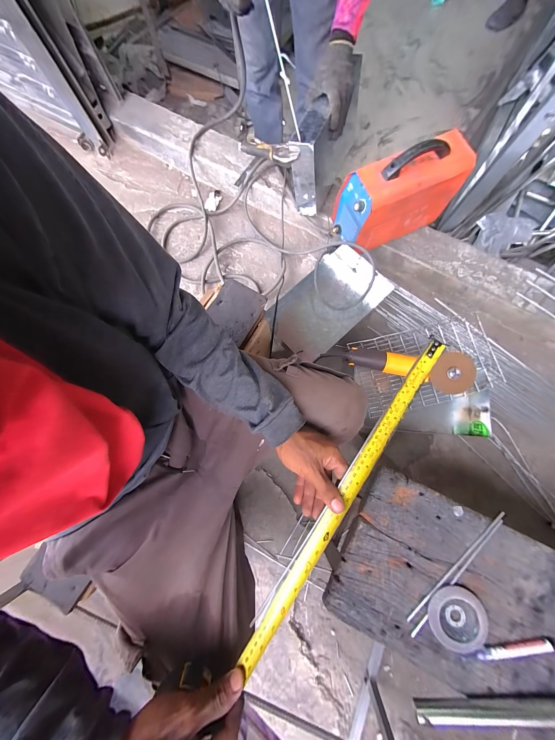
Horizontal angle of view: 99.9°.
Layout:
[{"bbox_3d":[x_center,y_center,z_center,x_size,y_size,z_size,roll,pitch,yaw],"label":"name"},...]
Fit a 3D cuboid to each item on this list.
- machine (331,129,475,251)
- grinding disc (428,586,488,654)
[{"bbox_3d":[0.353,-0.532,0.698,0.317,0.215,0.180,-28,79,-4],"label":"machine"},{"bbox_3d":[0.270,0.373,0.352,0.077,0.011,0.079,0,79,1],"label":"grinding disc"}]

